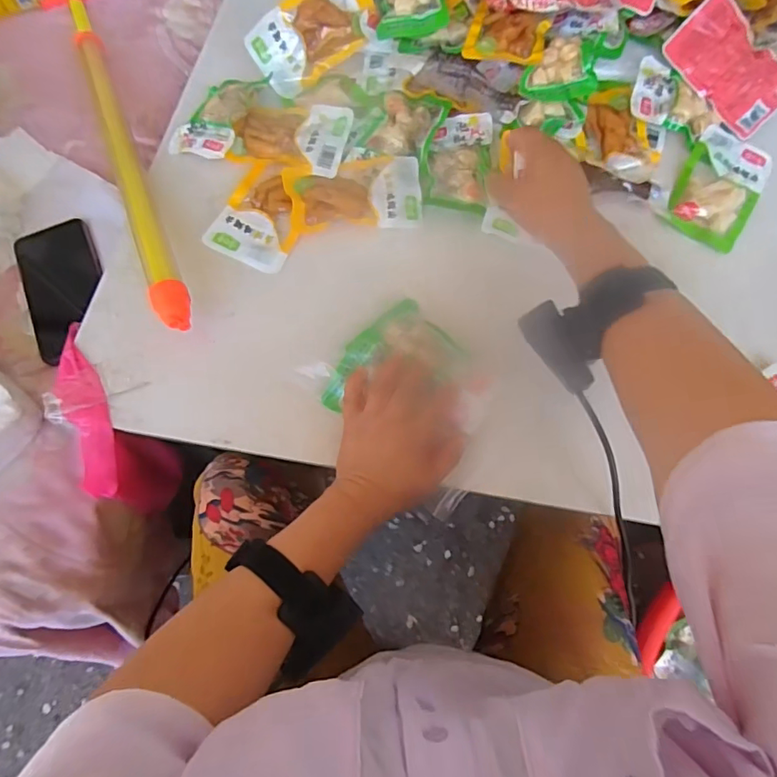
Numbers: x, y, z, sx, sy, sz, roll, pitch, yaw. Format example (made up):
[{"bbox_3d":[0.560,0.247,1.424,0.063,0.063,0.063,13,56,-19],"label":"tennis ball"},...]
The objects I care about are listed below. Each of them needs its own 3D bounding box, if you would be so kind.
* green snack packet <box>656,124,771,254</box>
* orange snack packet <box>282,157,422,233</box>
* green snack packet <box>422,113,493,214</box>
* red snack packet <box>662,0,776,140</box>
[{"bbox_3d":[0.352,-0.215,0.530,0.082,0.011,0.158,34,72,11],"label":"green snack packet"},{"bbox_3d":[-0.035,-0.202,0.510,0.136,0.013,0.082,-4,70,-3],"label":"orange snack packet"},{"bbox_3d":[0.074,-0.238,0.520,0.064,0.014,0.119,9,70,2],"label":"green snack packet"},{"bbox_3d":[0.374,-0.351,0.542,0.137,0.010,0.078,45,106,-5],"label":"red snack packet"}]

